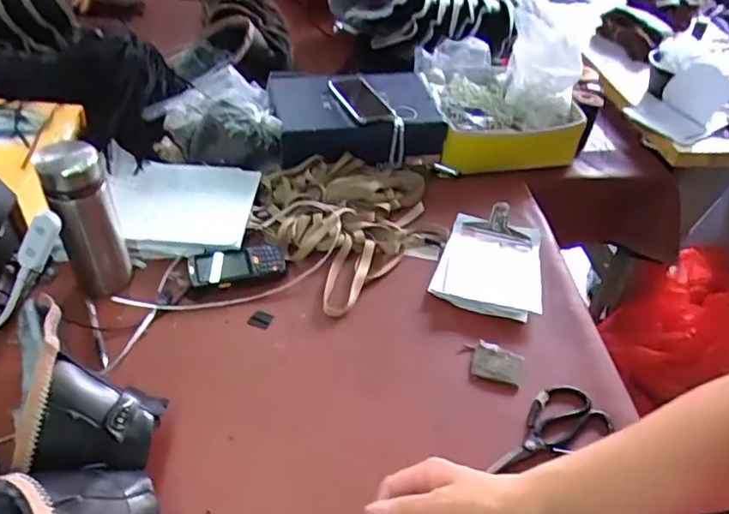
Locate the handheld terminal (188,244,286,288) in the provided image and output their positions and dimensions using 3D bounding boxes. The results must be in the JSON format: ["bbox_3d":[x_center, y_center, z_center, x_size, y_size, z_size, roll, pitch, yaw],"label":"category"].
[{"bbox_3d":[-0.203,0.007,0.919,0.152,0.036,0.084,-12,43,-20],"label":"handheld terminal"}]

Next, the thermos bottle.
[{"bbox_3d":[-0.400,-0.051,0.832,0.078,0.232,0.067,-13,43,-21],"label":"thermos bottle"}]

